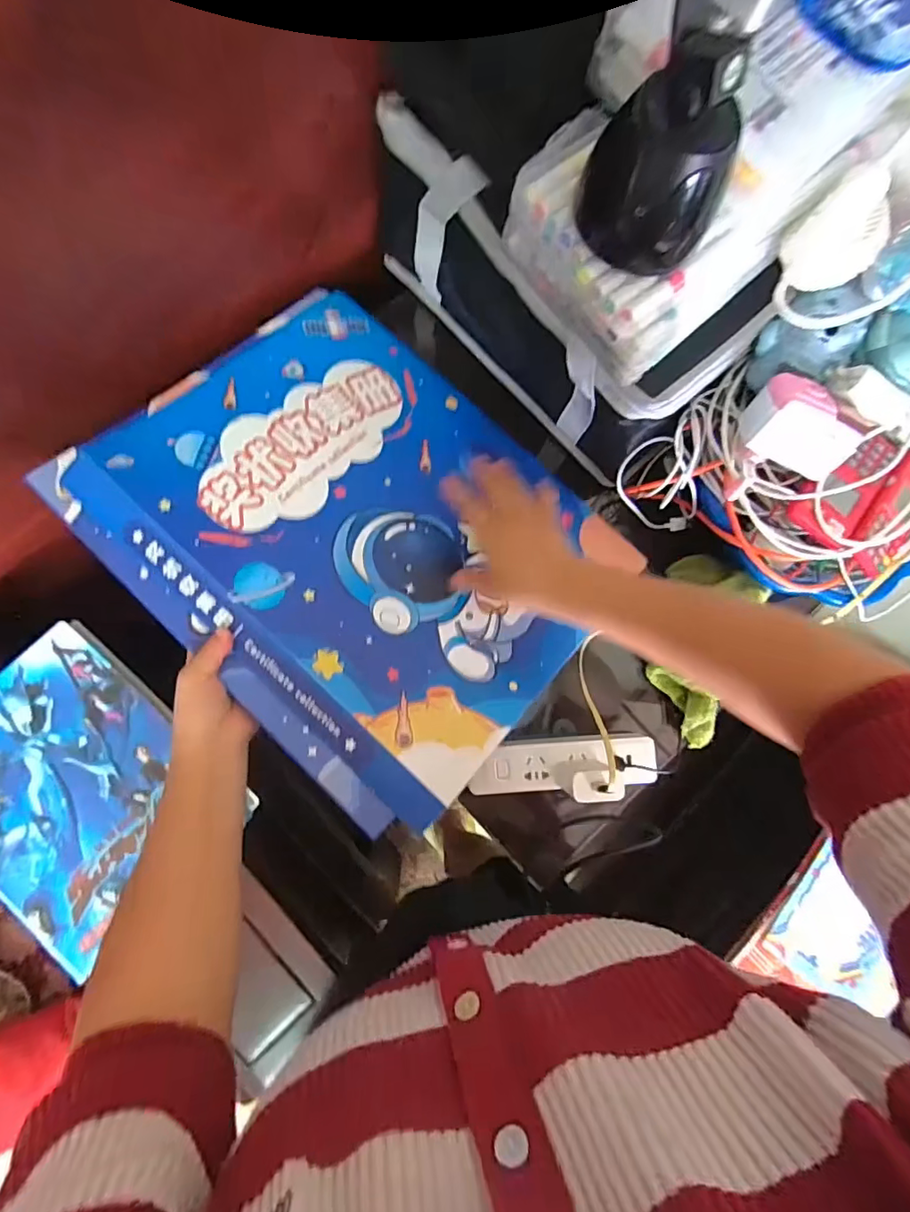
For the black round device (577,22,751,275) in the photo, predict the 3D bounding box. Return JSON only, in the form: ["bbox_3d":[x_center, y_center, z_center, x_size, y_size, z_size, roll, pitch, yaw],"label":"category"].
[{"bbox_3d":[0.128,-0.267,0.320,0.079,0.100,0.079,0,83,-4],"label":"black round device"}]

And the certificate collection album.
[{"bbox_3d":[-0.092,-0.079,0.517,0.459,0.018,0.378,42,71,4],"label":"certificate collection album"}]

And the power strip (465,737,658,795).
[{"bbox_3d":[0.108,0.157,0.528,0.179,0.022,0.043,-2,84,-4],"label":"power strip"}]

